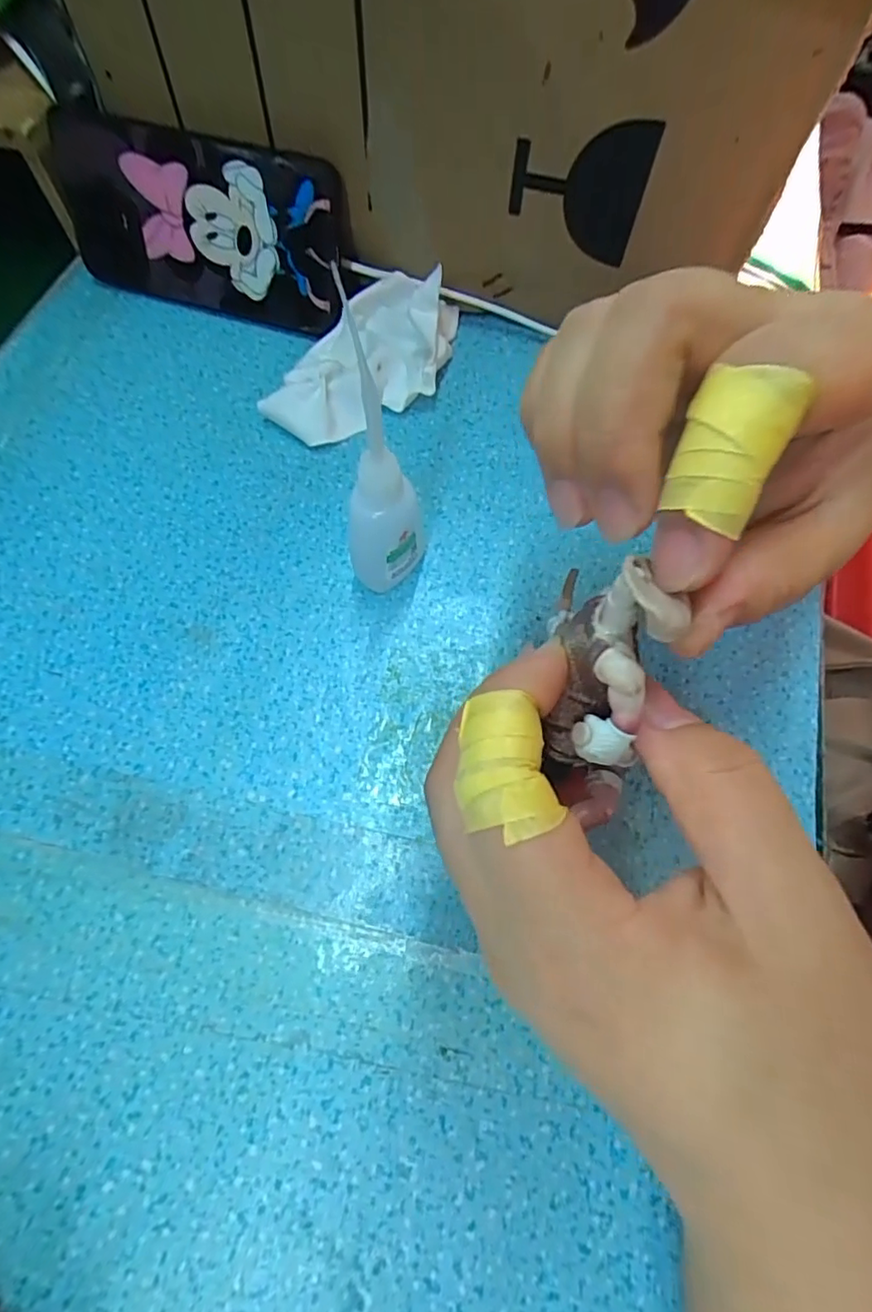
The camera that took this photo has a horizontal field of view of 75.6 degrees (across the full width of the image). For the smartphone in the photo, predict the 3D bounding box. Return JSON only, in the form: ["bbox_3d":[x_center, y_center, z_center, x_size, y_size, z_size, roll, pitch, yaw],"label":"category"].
[{"bbox_3d":[-0.121,-0.222,0.293,0.151,0.075,0.013,17,46,7],"label":"smartphone"}]

